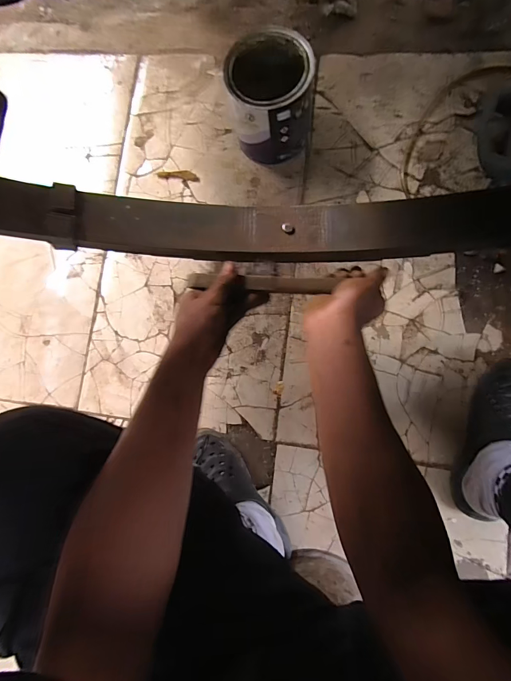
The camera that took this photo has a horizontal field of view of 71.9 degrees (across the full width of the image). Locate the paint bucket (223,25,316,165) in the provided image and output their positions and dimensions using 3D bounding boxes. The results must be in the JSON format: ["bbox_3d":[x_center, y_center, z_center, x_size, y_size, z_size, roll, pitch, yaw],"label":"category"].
[{"bbox_3d":[0.031,-0.441,0.658,0.139,0.160,0.152,0,87,6],"label":"paint bucket"}]

